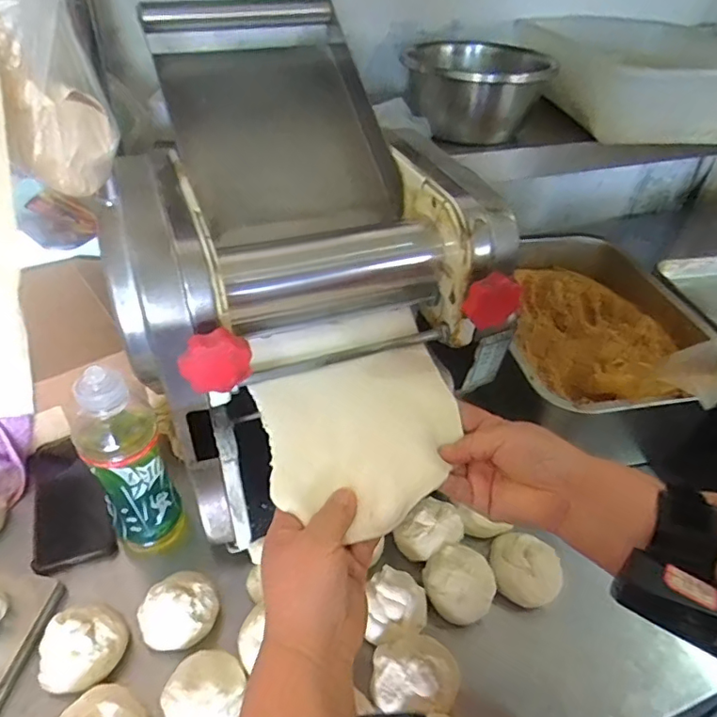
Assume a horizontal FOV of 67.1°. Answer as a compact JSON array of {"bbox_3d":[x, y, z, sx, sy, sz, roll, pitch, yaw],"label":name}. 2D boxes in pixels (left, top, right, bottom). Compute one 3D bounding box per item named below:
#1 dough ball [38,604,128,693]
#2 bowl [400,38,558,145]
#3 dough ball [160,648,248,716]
[{"bbox_3d":[-0.244,0.254,0.481,0.069,0.046,0.068,2,40,-1],"label":"dough ball"},{"bbox_3d":[0.147,-0.333,0.688,0.164,0.095,0.156,2,40,-1],"label":"bowl"},{"bbox_3d":[-0.127,0.288,0.457,0.070,0.039,0.074,2,40,-1],"label":"dough ball"}]

